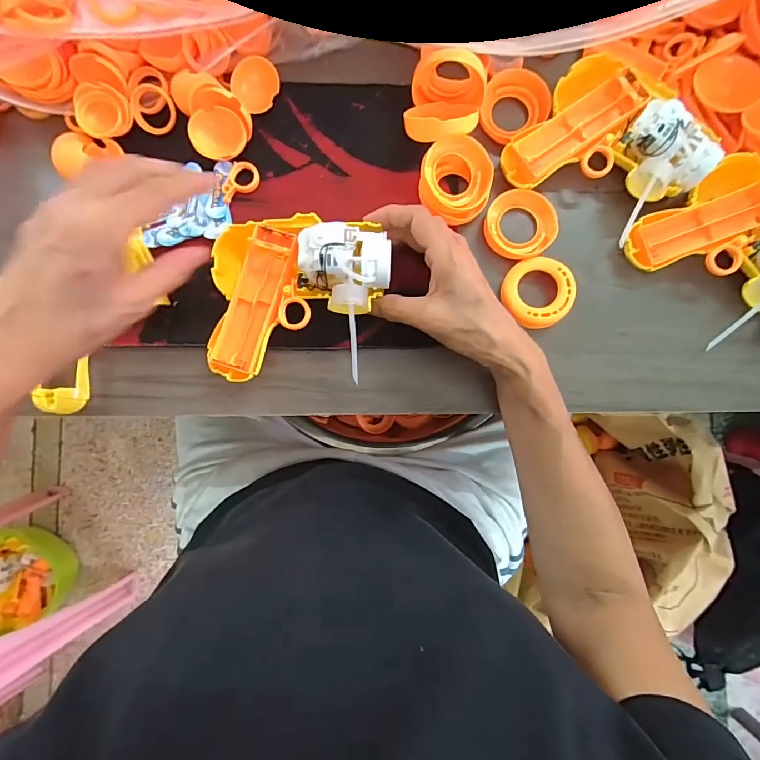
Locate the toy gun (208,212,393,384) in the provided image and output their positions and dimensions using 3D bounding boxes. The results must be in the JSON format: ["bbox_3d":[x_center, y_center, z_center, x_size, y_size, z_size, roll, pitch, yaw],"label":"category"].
[{"bbox_3d":[-0.062,-0.062,0.312,0.133,0.037,0.120,3,86,-1],"label":"toy gun"}]

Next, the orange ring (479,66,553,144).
[{"bbox_3d":[0.114,-0.239,0.360,0.063,0.017,0.055,-37,88,-3],"label":"orange ring"}]

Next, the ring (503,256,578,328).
[{"bbox_3d":[0.131,-0.072,0.343,0.056,0.014,0.057,0,86,-1],"label":"ring"}]

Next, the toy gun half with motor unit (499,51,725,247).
[{"bbox_3d":[0.191,-0.191,0.341,0.133,0.044,0.126,40,87,2],"label":"toy gun half with motor unit"}]

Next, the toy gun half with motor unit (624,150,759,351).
[{"bbox_3d":[0.292,-0.107,0.338,0.126,0.041,0.143,-42,88,-3],"label":"toy gun half with motor unit"}]

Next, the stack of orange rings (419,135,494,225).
[{"bbox_3d":[0.062,-0.162,0.343,0.060,0.029,0.060,2,97,-18],"label":"stack of orange rings"}]

